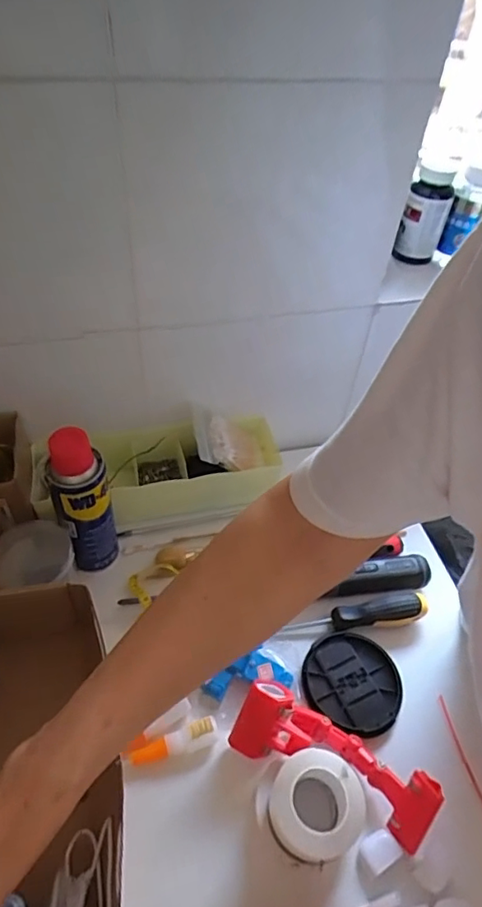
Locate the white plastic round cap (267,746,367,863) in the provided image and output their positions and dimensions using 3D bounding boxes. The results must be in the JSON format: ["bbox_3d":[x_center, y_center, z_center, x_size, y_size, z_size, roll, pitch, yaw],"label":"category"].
[{"bbox_3d":[0.053,0.260,0.394,0.063,0.057,0.065,3,48,-3],"label":"white plastic round cap"}]

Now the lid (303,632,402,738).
[{"bbox_3d":[0.101,0.208,0.485,0.086,0.011,0.086,3,48,-3],"label":"lid"}]

